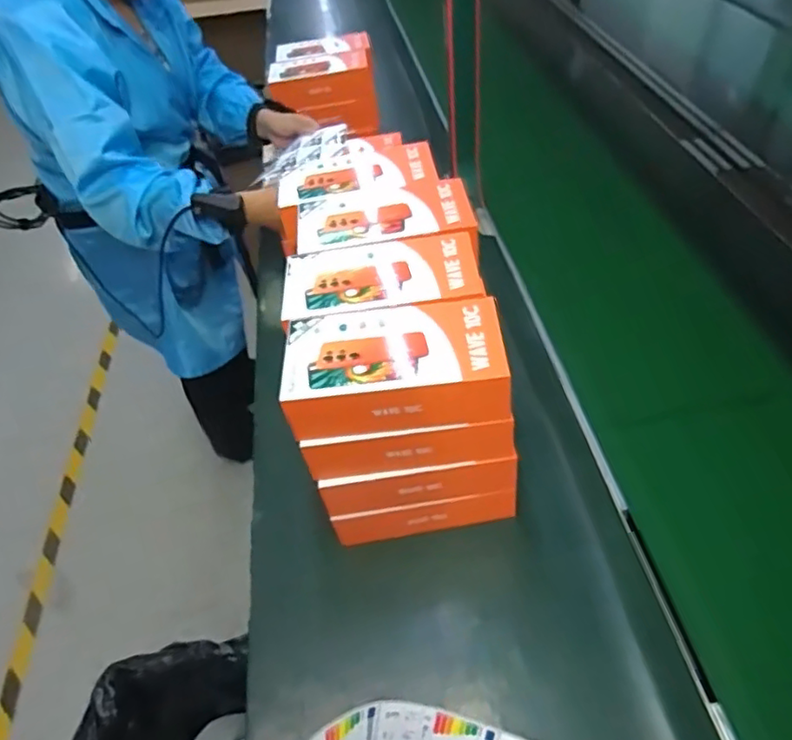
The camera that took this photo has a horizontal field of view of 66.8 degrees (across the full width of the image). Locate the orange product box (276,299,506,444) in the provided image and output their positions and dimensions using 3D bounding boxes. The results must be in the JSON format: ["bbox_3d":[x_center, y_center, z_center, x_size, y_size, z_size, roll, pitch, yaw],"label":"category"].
[{"bbox_3d":[-0.001,-0.004,0.533,0.184,0.060,0.099,-5,45,1],"label":"orange product box"}]

